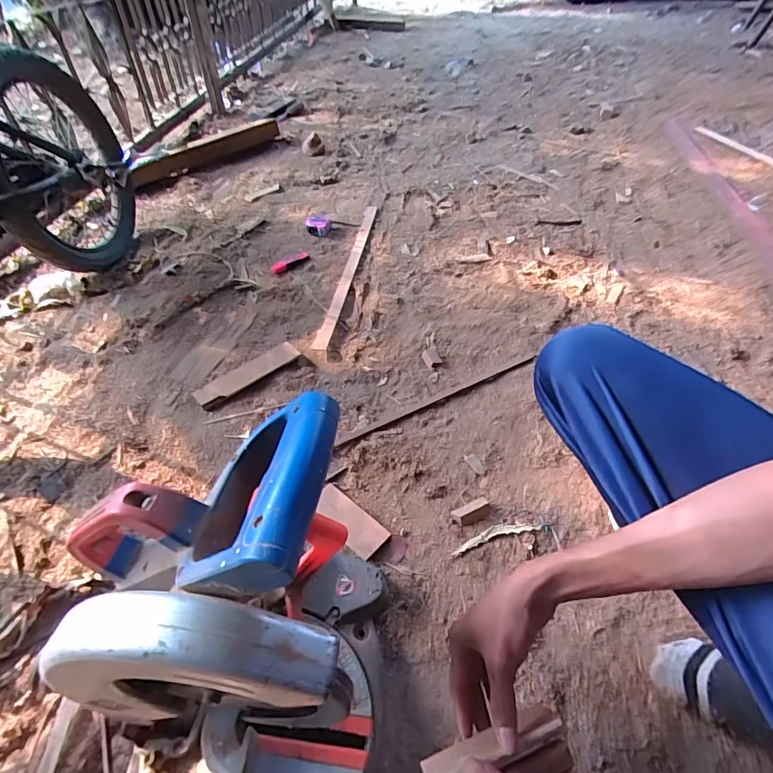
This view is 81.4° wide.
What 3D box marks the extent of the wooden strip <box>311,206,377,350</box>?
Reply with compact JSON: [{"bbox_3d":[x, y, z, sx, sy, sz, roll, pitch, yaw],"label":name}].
[{"bbox_3d":[-0.089,-0.306,1.128,0.030,0.015,0.649,8,46,4],"label":"wooden strip"}]

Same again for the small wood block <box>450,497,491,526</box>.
[{"bbox_3d":[0.130,0.187,0.675,0.062,0.013,0.031,-17,49,-18],"label":"small wood block"}]

